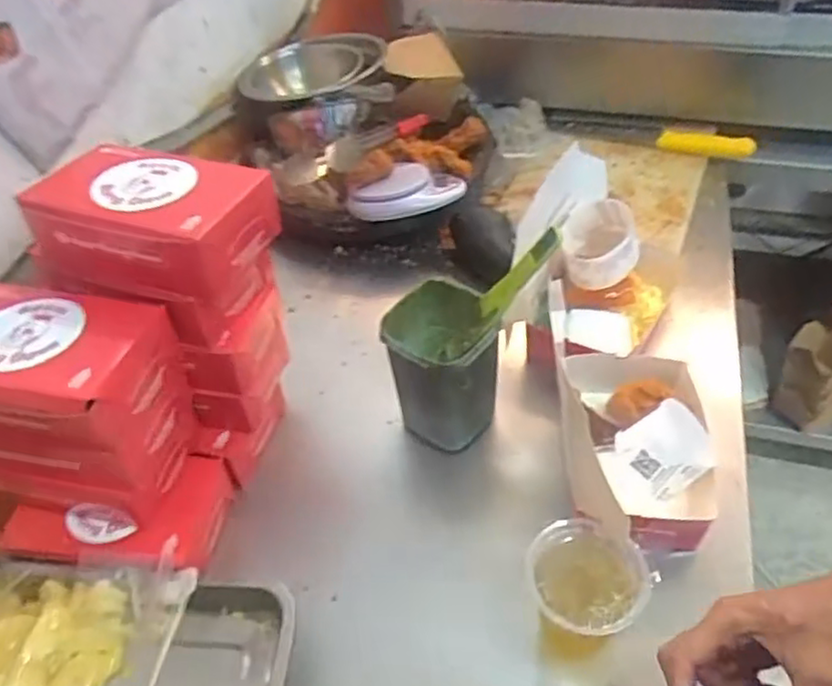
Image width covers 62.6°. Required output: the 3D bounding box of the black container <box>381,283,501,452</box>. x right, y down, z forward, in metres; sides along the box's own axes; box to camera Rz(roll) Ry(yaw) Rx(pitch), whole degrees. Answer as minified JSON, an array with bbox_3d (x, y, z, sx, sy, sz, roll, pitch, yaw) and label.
[{"bbox_3d":[0.027,0.033,0.692,0.103,0.172,0.100,-3,48,3],"label":"black container"}]

